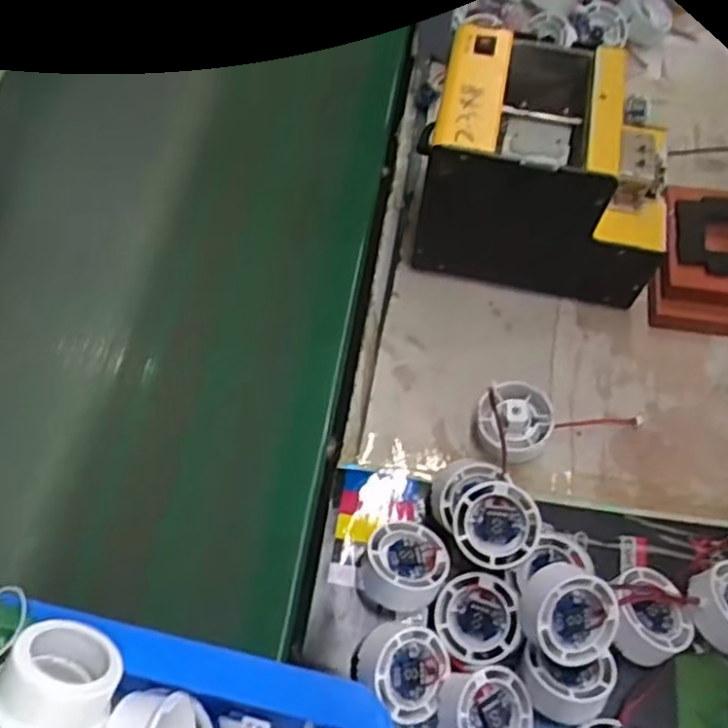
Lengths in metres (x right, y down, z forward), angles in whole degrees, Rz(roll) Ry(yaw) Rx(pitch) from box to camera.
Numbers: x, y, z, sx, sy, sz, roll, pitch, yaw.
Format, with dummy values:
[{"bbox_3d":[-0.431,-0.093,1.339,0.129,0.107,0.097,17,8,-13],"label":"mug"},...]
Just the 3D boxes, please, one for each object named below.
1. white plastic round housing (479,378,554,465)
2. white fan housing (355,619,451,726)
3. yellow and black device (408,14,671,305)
[{"bbox_3d":[0.111,0.042,0.528,0.054,0.032,0.056,1,60,-1],"label":"white plastic round housing"},{"bbox_3d":[0.024,0.185,0.438,0.052,0.025,0.052,7,75,-27],"label":"white fan housing"},{"bbox_3d":[0.141,-0.145,0.569,0.181,0.151,0.127,8,60,3],"label":"yellow and black device"}]

